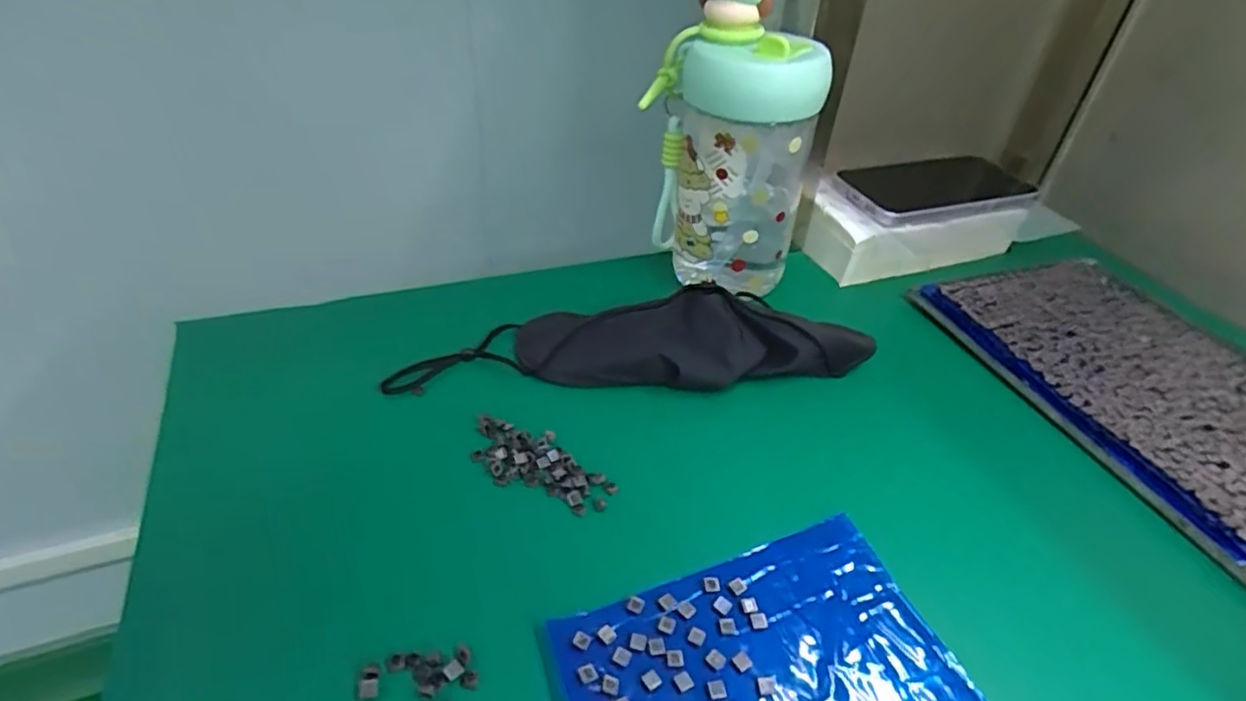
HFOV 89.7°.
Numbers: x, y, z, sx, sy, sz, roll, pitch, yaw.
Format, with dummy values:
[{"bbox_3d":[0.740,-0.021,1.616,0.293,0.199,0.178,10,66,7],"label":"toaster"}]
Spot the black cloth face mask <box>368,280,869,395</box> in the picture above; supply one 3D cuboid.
[{"bbox_3d":[0.008,-0.009,0.383,0.278,0.034,0.062,1,41,-2],"label":"black cloth face mask"}]

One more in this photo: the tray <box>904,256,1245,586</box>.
[{"bbox_3d":[0.329,0.021,0.393,0.173,0.015,0.245,-14,43,-19],"label":"tray"}]

